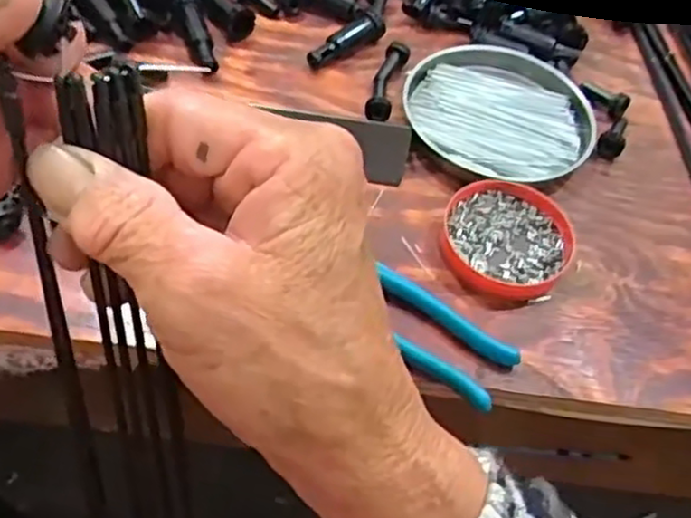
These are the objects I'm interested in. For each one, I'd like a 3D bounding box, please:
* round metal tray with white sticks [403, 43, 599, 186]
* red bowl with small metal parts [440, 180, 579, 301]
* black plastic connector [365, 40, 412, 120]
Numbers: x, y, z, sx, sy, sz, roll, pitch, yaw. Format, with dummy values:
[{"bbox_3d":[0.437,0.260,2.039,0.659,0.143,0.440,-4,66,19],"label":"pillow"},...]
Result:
[{"bbox_3d":[0.113,-0.106,0.514,0.127,0.016,0.135,3,52,-4],"label":"round metal tray with white sticks"},{"bbox_3d":[0.101,-0.013,0.445,0.079,0.016,0.081,3,52,-4],"label":"red bowl with small metal parts"},{"bbox_3d":[0.031,-0.130,0.518,0.018,0.014,0.085,14,52,5],"label":"black plastic connector"}]

